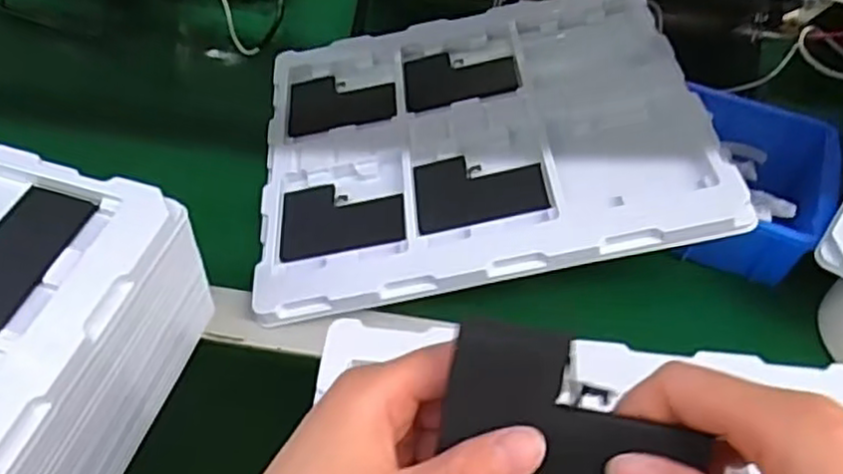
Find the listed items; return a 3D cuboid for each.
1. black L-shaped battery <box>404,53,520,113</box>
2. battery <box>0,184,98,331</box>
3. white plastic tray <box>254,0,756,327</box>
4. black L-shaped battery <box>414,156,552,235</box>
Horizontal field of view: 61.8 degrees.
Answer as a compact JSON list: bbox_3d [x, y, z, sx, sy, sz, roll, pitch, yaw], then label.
[{"bbox_3d":[0.031,-0.131,0.575,0.091,0.004,0.070,-9,49,9],"label":"black L-shaped battery"},{"bbox_3d":[-0.221,0.006,0.367,0.067,0.004,0.087,16,52,8],"label":"battery"},{"bbox_3d":[0.037,-0.082,0.531,0.311,0.016,0.283,-12,50,8],"label":"white plastic tray"},{"bbox_3d":[0.041,-0.034,0.495,0.090,0.004,0.063,-7,53,5],"label":"black L-shaped battery"}]

